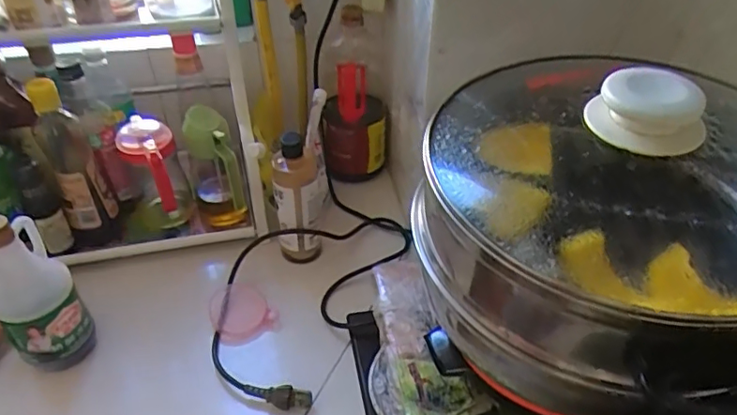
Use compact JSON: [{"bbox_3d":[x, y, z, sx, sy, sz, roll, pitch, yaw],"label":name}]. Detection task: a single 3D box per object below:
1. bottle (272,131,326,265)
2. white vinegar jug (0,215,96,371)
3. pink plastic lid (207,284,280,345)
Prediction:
[{"bbox_3d":[-0.095,-0.007,0.781,0.069,0.199,0.065,-6,41,-7],"label":"bottle"},{"bbox_3d":[-0.399,0.099,0.656,0.084,0.210,0.087,-32,50,-32],"label":"white vinegar jug"},{"bbox_3d":[-0.172,0.141,0.756,0.078,0.032,0.086,-20,45,-22],"label":"pink plastic lid"}]

